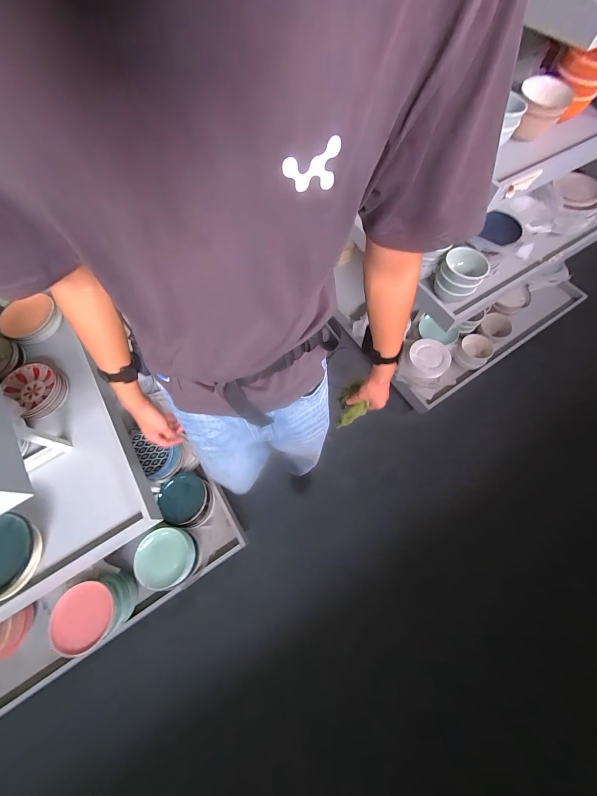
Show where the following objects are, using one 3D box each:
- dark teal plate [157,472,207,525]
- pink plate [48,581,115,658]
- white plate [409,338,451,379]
[{"bbox_3d":[-0.458,0.396,1.140,0.177,0.030,0.185,1,83,-9],"label":"dark teal plate"},{"bbox_3d":[-0.730,0.735,0.963,0.184,0.031,0.194,-9,57,-13],"label":"pink plate"},{"bbox_3d":[0.620,-0.188,1.352,0.177,0.023,0.182,0,79,2],"label":"white plate"}]

